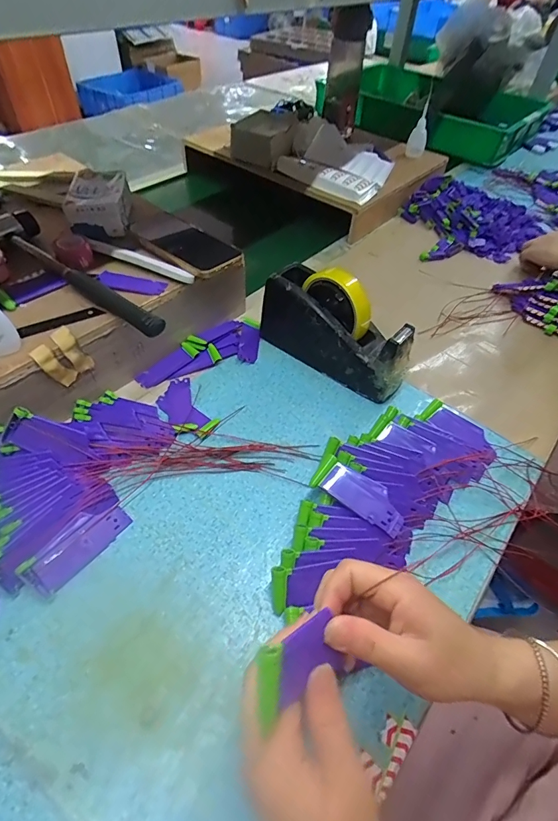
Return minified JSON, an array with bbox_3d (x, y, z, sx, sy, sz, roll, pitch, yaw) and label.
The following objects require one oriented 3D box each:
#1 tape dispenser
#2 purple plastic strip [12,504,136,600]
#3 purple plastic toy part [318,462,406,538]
[{"bbox_3d":[0.070,-0.103,0.493,0.188,0.115,0.056,32,56,21],"label":"tape dispenser"},{"bbox_3d":[-0.173,0.115,0.354,0.037,0.004,0.087,46,58,-2],"label":"purple plastic strip"},{"bbox_3d":[0.080,0.079,0.380,0.080,0.004,0.037,35,63,16],"label":"purple plastic toy part"}]

